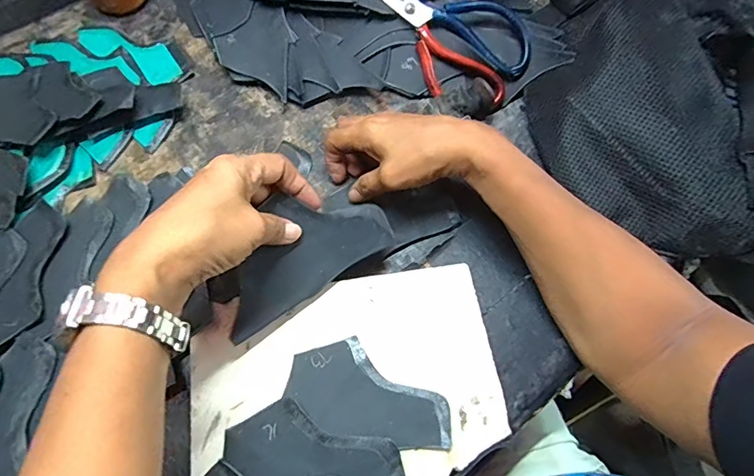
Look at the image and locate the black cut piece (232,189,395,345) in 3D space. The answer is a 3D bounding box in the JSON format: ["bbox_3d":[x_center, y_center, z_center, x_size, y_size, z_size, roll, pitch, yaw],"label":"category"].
[{"bbox_3d":[-0.058,0.006,0.337,0.138,0.008,0.076,-36,108,-19],"label":"black cut piece"}]

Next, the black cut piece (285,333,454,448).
[{"bbox_3d":[-0.007,0.115,0.318,0.114,0.007,0.061,32,64,12],"label":"black cut piece"}]

